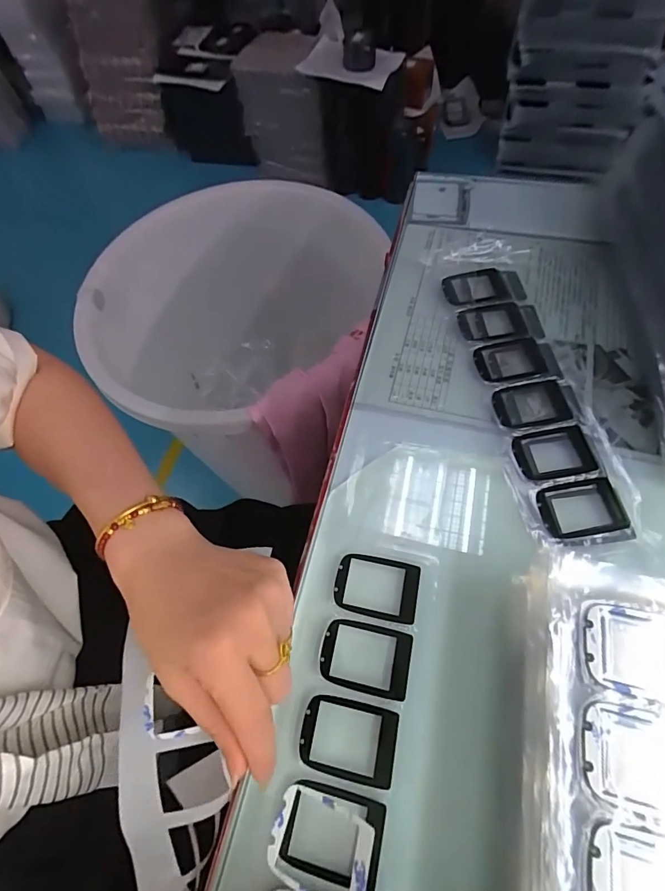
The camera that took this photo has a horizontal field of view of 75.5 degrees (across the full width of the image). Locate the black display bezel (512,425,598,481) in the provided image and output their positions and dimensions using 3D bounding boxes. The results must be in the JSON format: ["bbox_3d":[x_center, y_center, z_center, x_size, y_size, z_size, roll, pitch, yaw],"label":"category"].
[{"bbox_3d":[0.155,0.006,0.300,0.053,0.004,0.036,-11,63,-1],"label":"black display bezel"}]

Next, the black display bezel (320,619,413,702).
[{"bbox_3d":[0.019,0.123,0.251,0.051,0.004,0.036,9,64,9],"label":"black display bezel"}]

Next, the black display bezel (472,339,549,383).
[{"bbox_3d":[0.141,-0.066,0.339,0.056,0.004,0.038,-12,63,-1],"label":"black display bezel"}]

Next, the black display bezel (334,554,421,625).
[{"bbox_3d":[0.027,0.088,0.268,0.052,0.004,0.036,9,64,9],"label":"black display bezel"}]

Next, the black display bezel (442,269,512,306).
[{"bbox_3d":[0.125,-0.138,0.375,0.055,0.004,0.040,-9,63,0],"label":"black display bezel"}]

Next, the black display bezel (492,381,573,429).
[{"bbox_3d":[0.149,-0.030,0.320,0.053,0.004,0.036,-10,63,0],"label":"black display bezel"}]

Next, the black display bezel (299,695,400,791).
[{"bbox_3d":[0.009,0.160,0.234,0.051,0.004,0.036,8,64,9],"label":"black display bezel"}]

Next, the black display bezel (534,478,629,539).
[{"bbox_3d":[0.163,0.041,0.281,0.053,0.004,0.035,-10,63,0],"label":"black display bezel"}]

